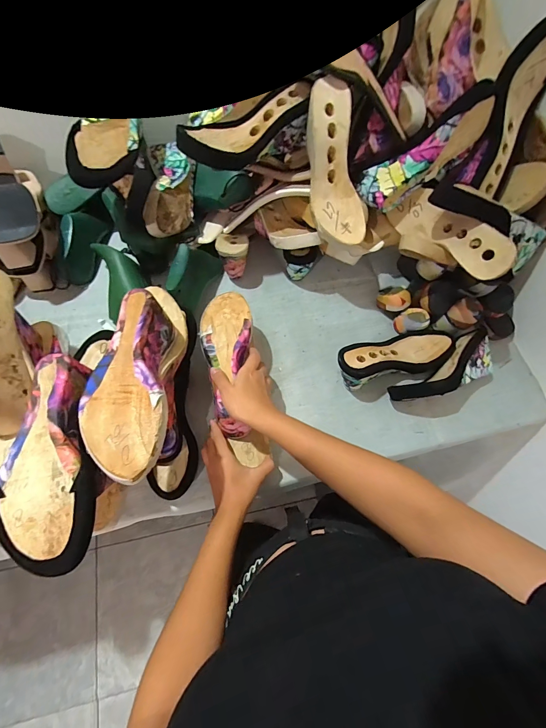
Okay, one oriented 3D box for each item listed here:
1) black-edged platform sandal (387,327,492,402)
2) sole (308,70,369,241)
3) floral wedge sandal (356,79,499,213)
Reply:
[{"bbox_3d":[0.300,0.015,0.572,0.217,0.072,0.080,-28,70,-14],"label":"black-edged platform sandal"},{"bbox_3d":[0.095,-0.301,0.500,0.083,0.049,0.225,-15,109,-9],"label":"sole"},{"bbox_3d":[0.240,-0.334,0.523,0.216,0.070,0.077,-32,67,21],"label":"floral wedge sandal"}]

